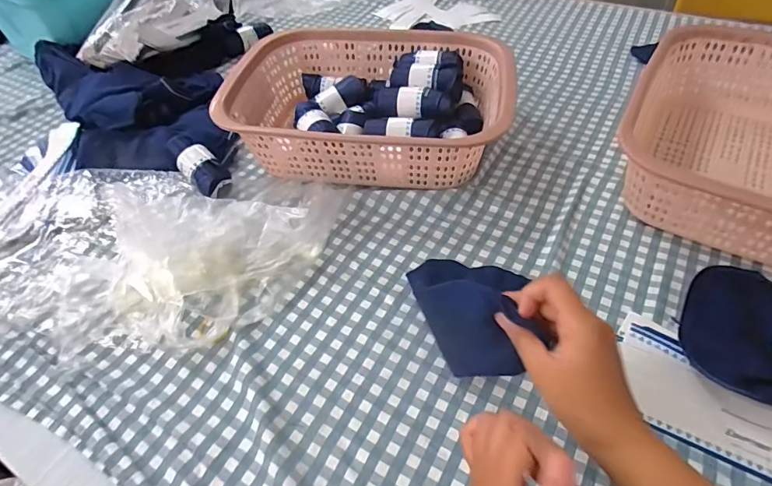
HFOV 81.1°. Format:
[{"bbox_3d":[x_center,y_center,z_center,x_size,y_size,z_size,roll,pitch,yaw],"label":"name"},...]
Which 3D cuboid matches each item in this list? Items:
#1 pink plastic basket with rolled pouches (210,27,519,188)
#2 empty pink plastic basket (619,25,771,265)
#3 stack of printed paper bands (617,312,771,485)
[{"bbox_3d":[-0.019,-0.195,0.649,0.369,0.105,0.262,5,50,8],"label":"pink plastic basket with rolled pouches"},{"bbox_3d":[0.450,-0.126,0.554,0.249,0.112,0.356,21,54,20],"label":"empty pink plastic basket"},{"bbox_3d":[0.329,0.150,0.379,0.254,0.019,0.100,26,55,23],"label":"stack of printed paper bands"}]

